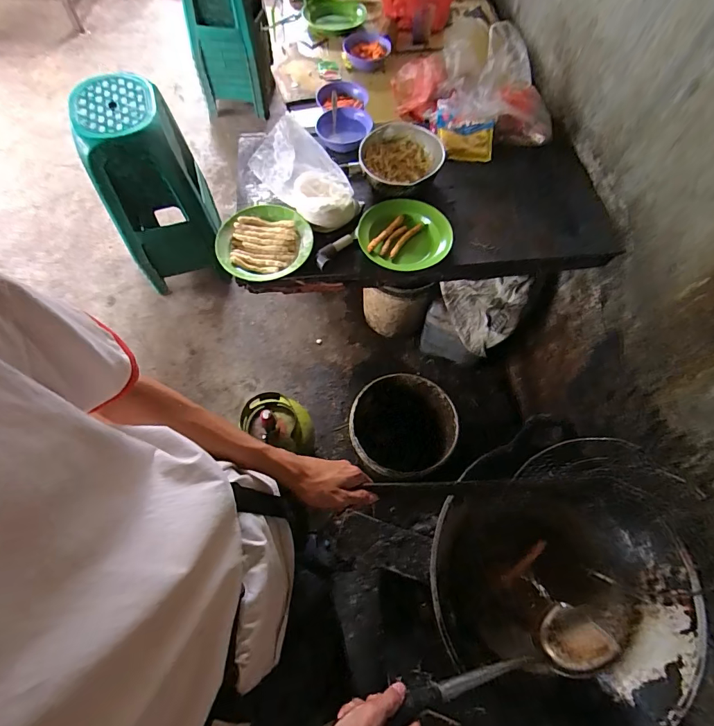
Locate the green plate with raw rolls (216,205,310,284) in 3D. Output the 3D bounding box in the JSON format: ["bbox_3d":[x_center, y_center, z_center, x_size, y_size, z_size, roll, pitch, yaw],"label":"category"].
[{"bbox_3d":[-0.211,-0.273,0.915,0.197,0.023,0.210,1,67,-2],"label":"green plate with raw rolls"}]

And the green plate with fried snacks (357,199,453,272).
[{"bbox_3d":[0.109,-0.302,0.927,0.201,0.049,0.192,1,67,-2],"label":"green plate with fried snacks"}]

